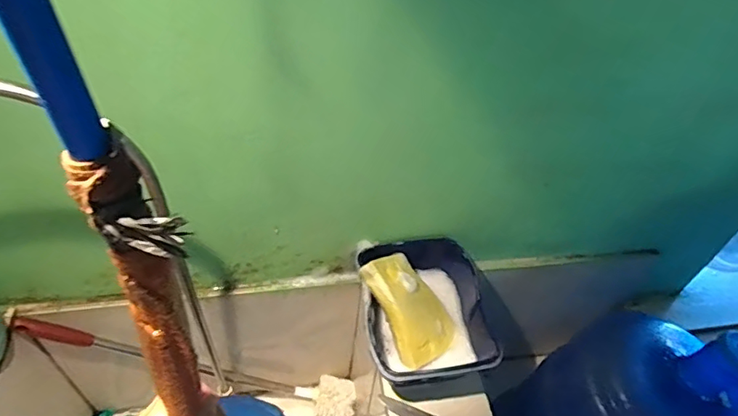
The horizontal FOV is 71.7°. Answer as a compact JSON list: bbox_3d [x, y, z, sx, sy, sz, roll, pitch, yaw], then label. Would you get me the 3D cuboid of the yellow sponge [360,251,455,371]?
[{"bbox_3d":[0.056,0.132,0.687,0.093,0.024,0.147,-20,82,-39],"label":"yellow sponge"}]

